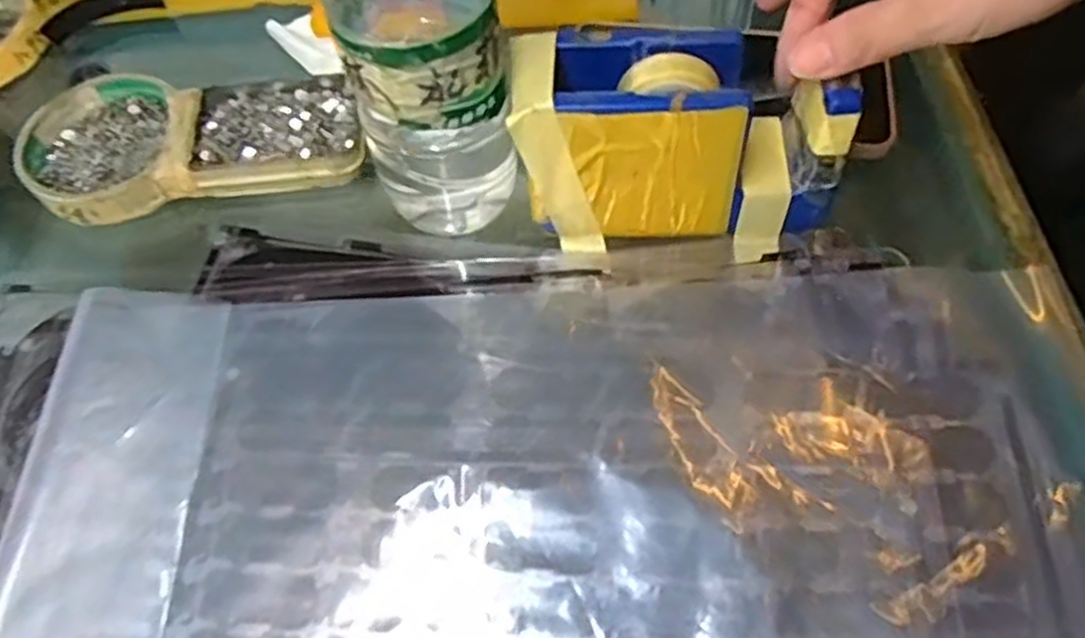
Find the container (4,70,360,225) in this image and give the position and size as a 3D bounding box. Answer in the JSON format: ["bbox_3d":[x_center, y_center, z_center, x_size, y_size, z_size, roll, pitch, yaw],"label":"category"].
[{"bbox_3d":[-0.178,-0.093,0.395,0.168,0.020,0.084,-4,59,1],"label":"container"}]

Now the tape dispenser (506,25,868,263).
[{"bbox_3d":[0.057,-0.076,0.333,0.129,0.083,0.051,0,59,4],"label":"tape dispenser"}]

